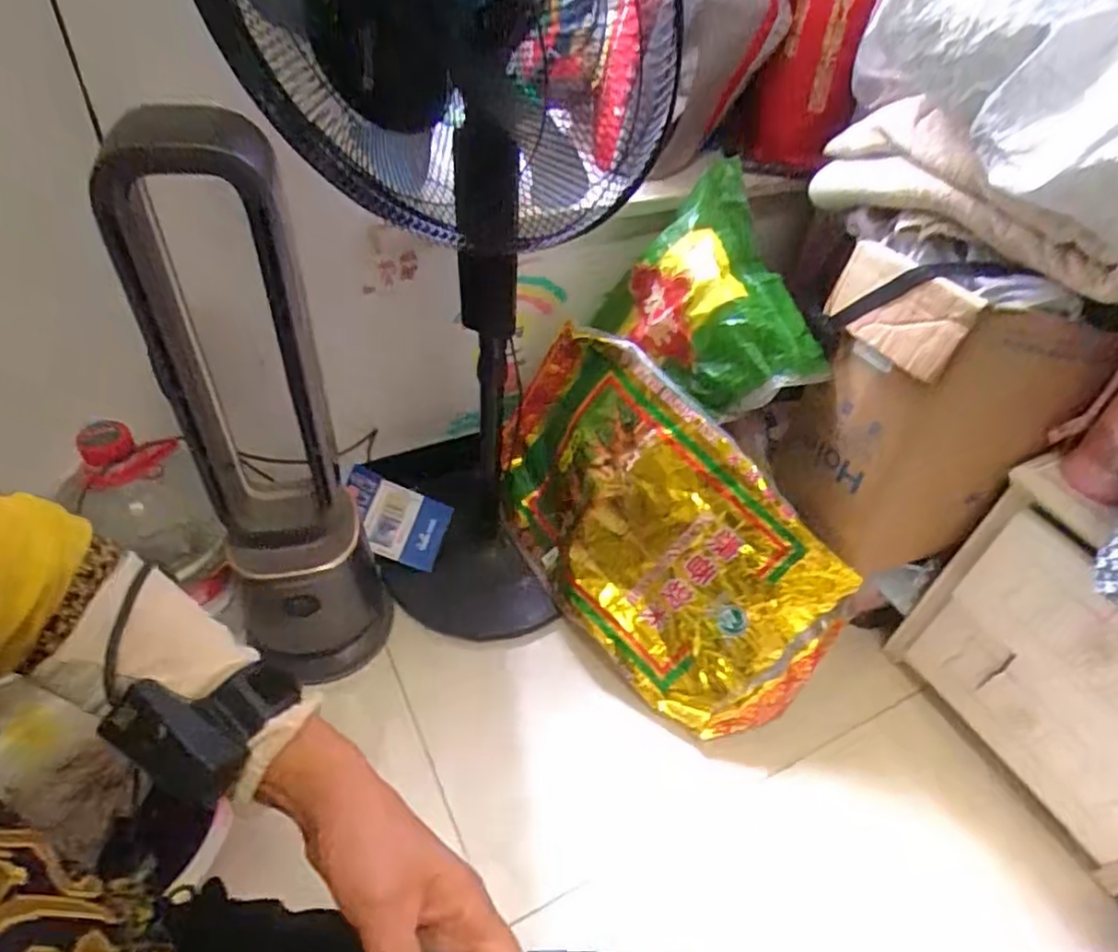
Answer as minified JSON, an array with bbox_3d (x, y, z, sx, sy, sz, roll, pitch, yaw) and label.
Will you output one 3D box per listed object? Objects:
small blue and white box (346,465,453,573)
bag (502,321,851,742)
[{"bbox_3d":[-0.302,0.078,1.249,0.197,0.021,0.127,24,77,-3],"label":"small blue and white box"},{"bbox_3d":[0.155,0.080,1.182,0.689,0.400,0.170,47,19,16],"label":"bag"}]

